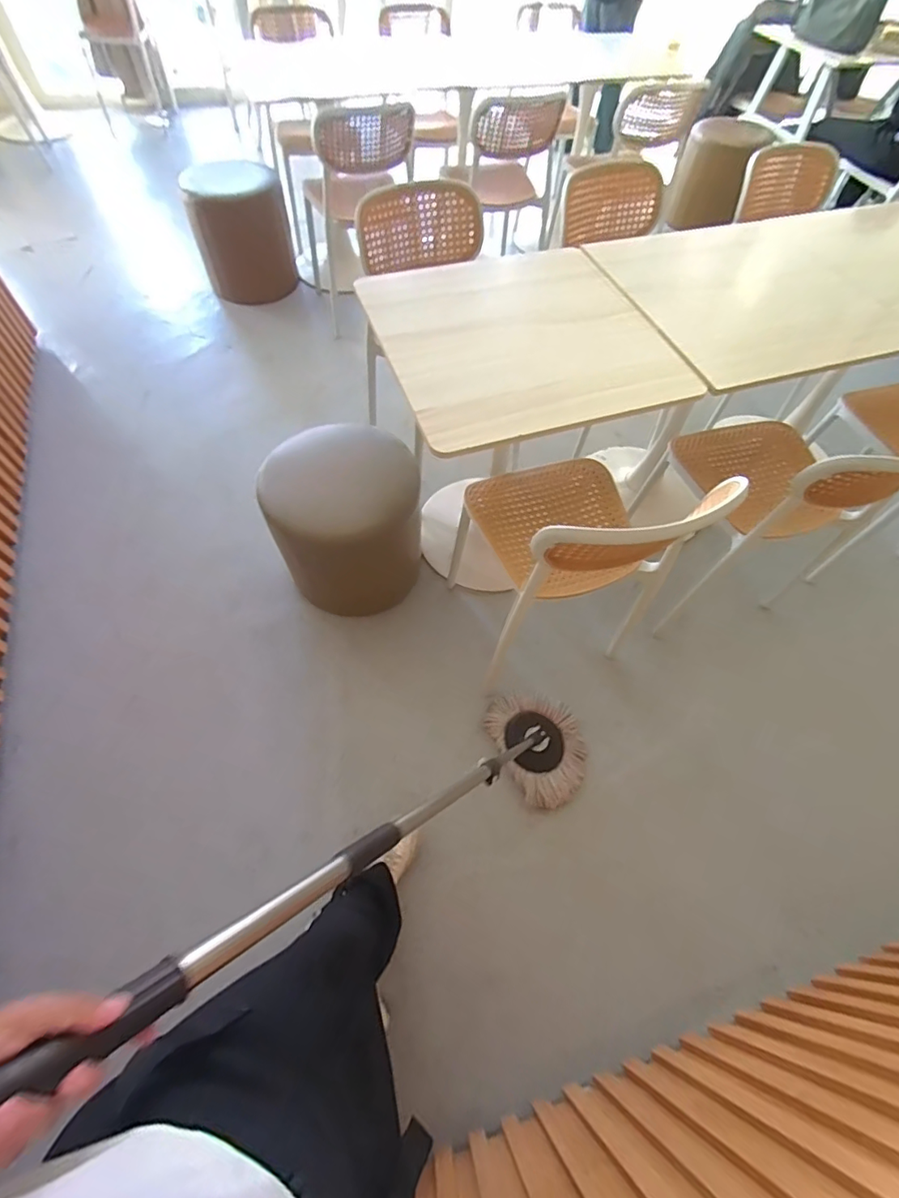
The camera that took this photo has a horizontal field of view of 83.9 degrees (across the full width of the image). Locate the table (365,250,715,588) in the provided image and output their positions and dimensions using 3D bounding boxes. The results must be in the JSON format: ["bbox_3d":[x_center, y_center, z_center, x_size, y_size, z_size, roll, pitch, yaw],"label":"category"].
[{"bbox_3d":[0.125,-0.432,1.404,0.628,0.688,0.620,-16,62,-12],"label":"table"}]

